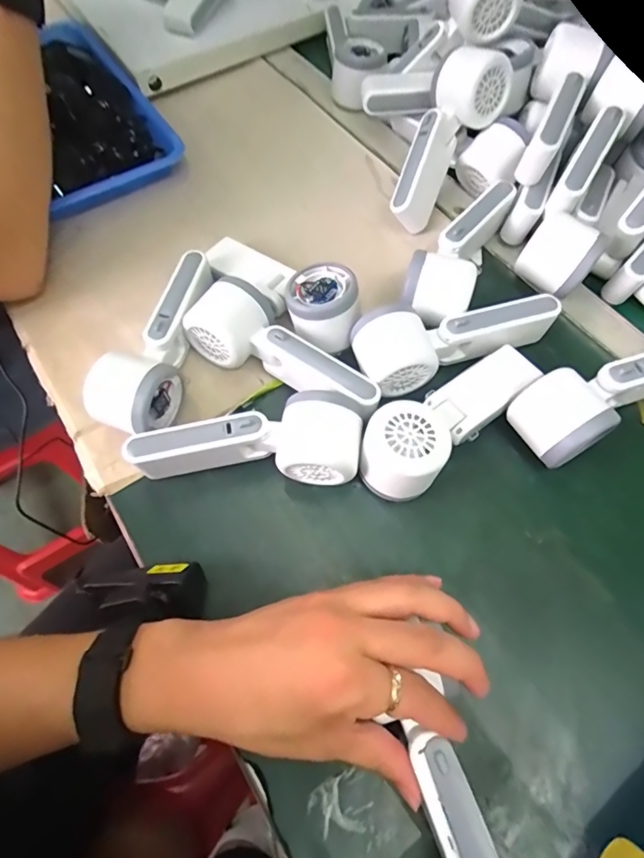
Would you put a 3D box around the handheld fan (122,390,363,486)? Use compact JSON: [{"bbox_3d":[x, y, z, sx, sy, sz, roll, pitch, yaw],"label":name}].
[{"bbox_3d":[-0.054,0.009,0.344,0.161,0.055,0.052,2,64,2],"label":"handheld fan"}]

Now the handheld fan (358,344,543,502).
[{"bbox_3d":[0.091,-0.011,0.341,0.149,0.044,0.054,-39,70,-17],"label":"handheld fan"}]

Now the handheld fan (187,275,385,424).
[{"bbox_3d":[-0.025,-0.063,0.371,0.167,0.052,0.064,29,67,14],"label":"handheld fan"}]

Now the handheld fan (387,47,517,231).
[{"bbox_3d":[0.114,-0.264,0.432,0.069,0.046,0.166,31,97,14],"label":"handheld fan"}]

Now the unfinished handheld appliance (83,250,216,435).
[{"bbox_3d":[-0.128,-0.068,0.375,0.056,0.060,0.162,12,65,6],"label":"unfinished handheld appliance"}]

